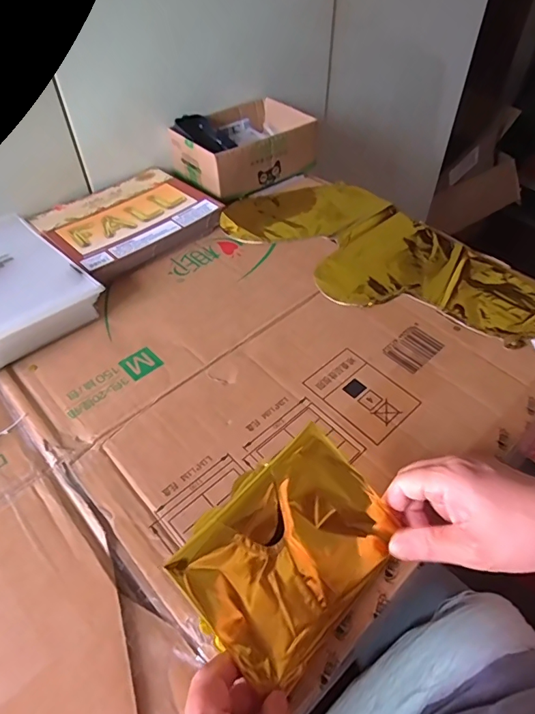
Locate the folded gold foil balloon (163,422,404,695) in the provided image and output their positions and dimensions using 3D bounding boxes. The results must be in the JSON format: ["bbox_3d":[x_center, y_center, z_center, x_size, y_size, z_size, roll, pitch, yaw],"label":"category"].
[{"bbox_3d":[0.018,0.125,0.300,0.137,0.014,0.112,-42,94,-30],"label":"folded gold foil balloon"}]

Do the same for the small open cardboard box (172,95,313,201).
[{"bbox_3d":[-0.040,-0.316,0.681,0.188,0.067,0.149,-25,54,-19],"label":"small open cardboard box"}]

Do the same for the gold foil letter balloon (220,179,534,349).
[{"bbox_3d":[0.138,-0.124,0.547,0.192,0.014,0.429,-34,57,-25],"label":"gold foil letter balloon"}]

